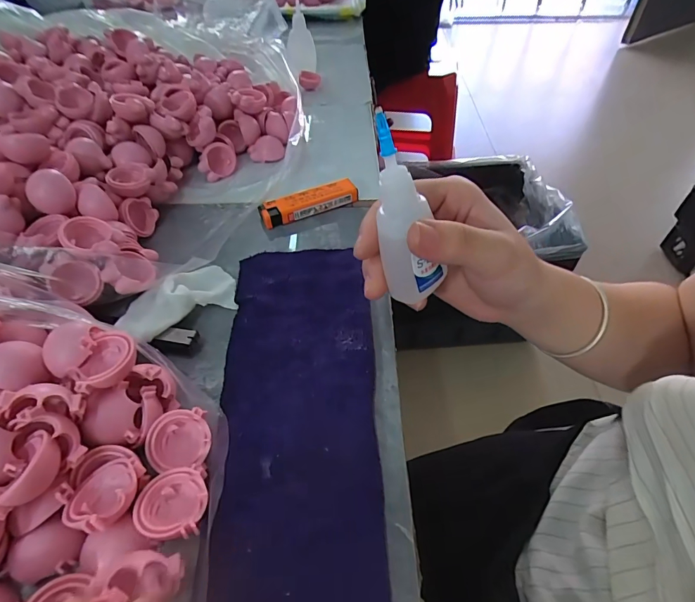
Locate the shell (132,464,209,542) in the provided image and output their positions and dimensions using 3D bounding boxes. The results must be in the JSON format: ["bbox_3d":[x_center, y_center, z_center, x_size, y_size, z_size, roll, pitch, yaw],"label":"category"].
[{"bbox_3d":[-0.076,0.088,0.175,0.028,0.010,0.030,-11,49,-10],"label":"shell"}]

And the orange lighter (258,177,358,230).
[{"bbox_3d":[-0.031,-0.081,0.327,0.080,0.013,0.018,-21,51,-18],"label":"orange lighter"}]

